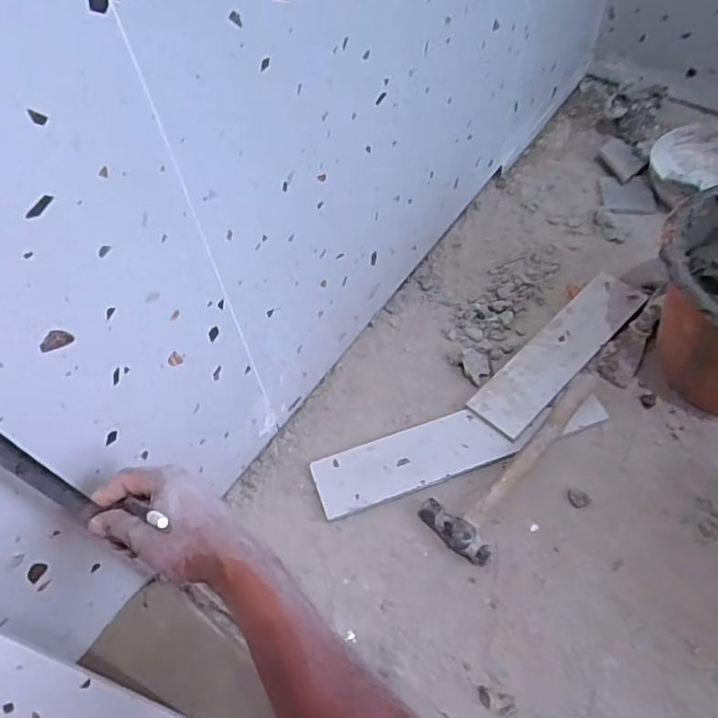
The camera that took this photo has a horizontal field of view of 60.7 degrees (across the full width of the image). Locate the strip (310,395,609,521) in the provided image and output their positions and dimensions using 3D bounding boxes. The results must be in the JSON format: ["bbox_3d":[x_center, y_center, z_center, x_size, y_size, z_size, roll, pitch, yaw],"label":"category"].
[{"bbox_3d":[0.130,0.104,0.772,0.371,0.014,0.077,-18,58,-7],"label":"strip"}]

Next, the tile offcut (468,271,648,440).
[{"bbox_3d":[0.281,-0.018,0.843,0.082,0.016,0.320,38,67,25],"label":"tile offcut"}]

